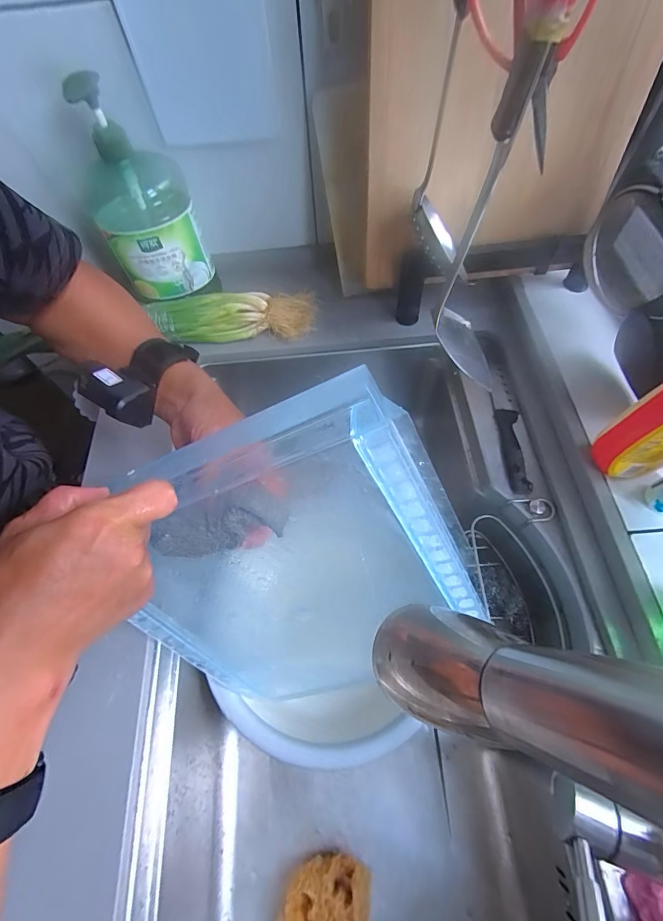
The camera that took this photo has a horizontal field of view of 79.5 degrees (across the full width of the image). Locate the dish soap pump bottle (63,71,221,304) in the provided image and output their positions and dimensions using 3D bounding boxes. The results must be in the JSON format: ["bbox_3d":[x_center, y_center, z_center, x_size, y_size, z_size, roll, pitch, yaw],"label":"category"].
[{"bbox_3d":[-0.248,-0.340,0.507,0.115,0.223,0.123,-25,65,-9],"label":"dish soap pump bottle"}]

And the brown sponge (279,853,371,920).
[{"bbox_3d":[-0.005,0.502,0.443,0.092,0.045,0.089,11,64,9],"label":"brown sponge"}]

